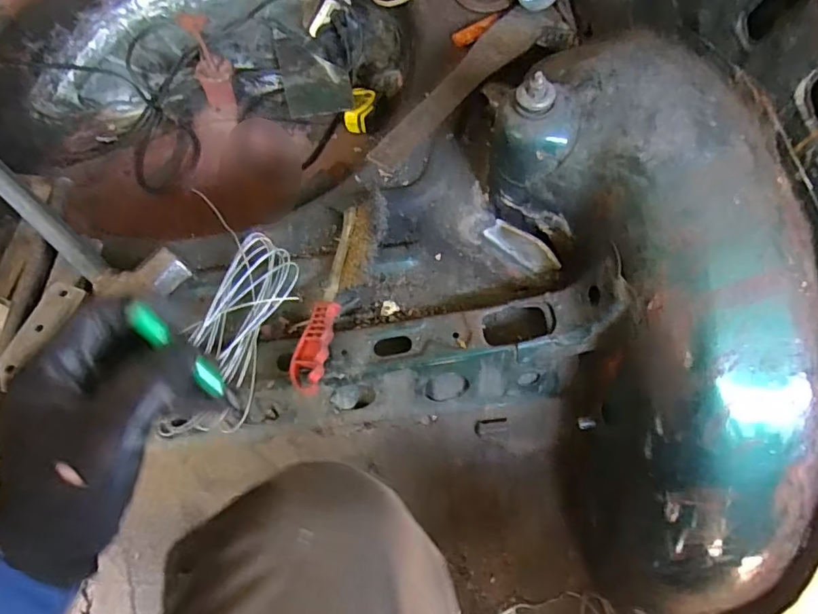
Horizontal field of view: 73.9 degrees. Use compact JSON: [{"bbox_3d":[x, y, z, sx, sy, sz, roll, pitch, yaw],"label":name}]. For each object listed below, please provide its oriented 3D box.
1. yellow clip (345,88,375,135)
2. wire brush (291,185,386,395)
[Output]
[{"bbox_3d":[-0.076,-0.305,0.836,0.037,0.026,0.068,19,92,11],"label":"yellow clip"},{"bbox_3d":[-0.069,-0.026,0.562,0.050,0.028,0.233,13,65,8],"label":"wire brush"}]

